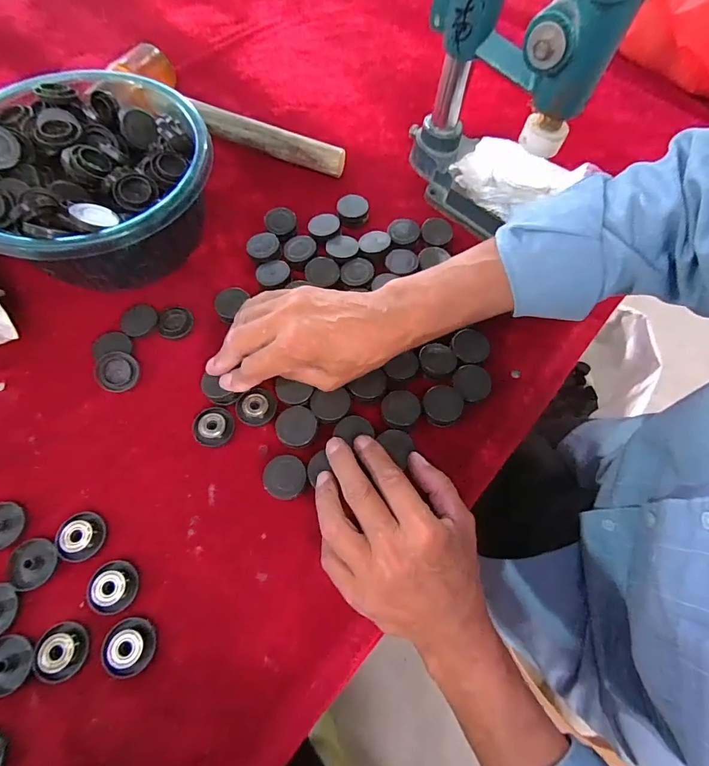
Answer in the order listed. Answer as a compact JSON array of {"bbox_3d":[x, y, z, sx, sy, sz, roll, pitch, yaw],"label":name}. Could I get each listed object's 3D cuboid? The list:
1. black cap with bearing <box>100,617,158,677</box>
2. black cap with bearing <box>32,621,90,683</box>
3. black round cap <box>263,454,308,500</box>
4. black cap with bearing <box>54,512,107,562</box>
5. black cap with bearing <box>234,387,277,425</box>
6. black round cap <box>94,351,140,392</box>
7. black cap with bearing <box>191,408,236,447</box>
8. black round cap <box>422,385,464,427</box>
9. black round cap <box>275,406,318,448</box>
[{"bbox_3d":[-0.149,0.174,0.270,0.032,0.012,0.031,1,64,-3],"label":"black cap with bearing"},{"bbox_3d":[-0.192,0.176,0.266,0.032,0.009,0.032,1,64,-3],"label":"black cap with bearing"},{"bbox_3d":[-0.053,0.074,0.318,0.031,0.017,0.031,1,64,-3],"label":"black round cap"},{"bbox_3d":[-0.199,0.111,0.295,0.032,0.010,0.033,1,64,-3],"label":"black cap with bearing"},{"bbox_3d":[-0.083,0.020,0.342,0.032,0.010,0.028,-22,68,-13],"label":"black cap with bearing"},{"bbox_3d":[-0.199,-0.009,0.342,0.033,0.005,0.033,2,85,-17],"label":"black round cap"},{"bbox_3d":[-0.115,0.036,0.336,0.031,0.010,0.033,1,64,-3],"label":"black cap with bearing"},{"bbox_3d":[0.075,0.020,0.349,0.033,0.011,0.032,1,64,-3],"label":"black round cap"},{"bbox_3d":[-0.047,0.037,0.335,0.032,0.014,0.033,1,64,-3],"label":"black round cap"}]

